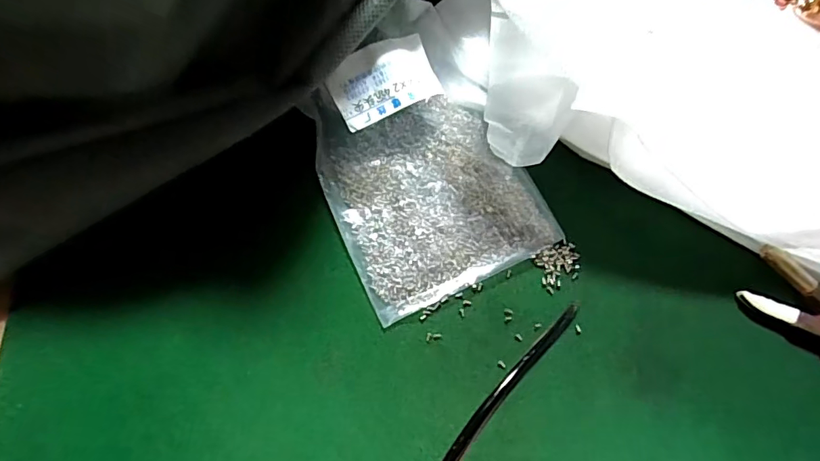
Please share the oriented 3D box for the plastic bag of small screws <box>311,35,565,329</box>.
[{"bbox_3d":[0.007,-0.027,0.224,0.089,0.025,0.109,-24,79,-9],"label":"plastic bag of small screws"}]

